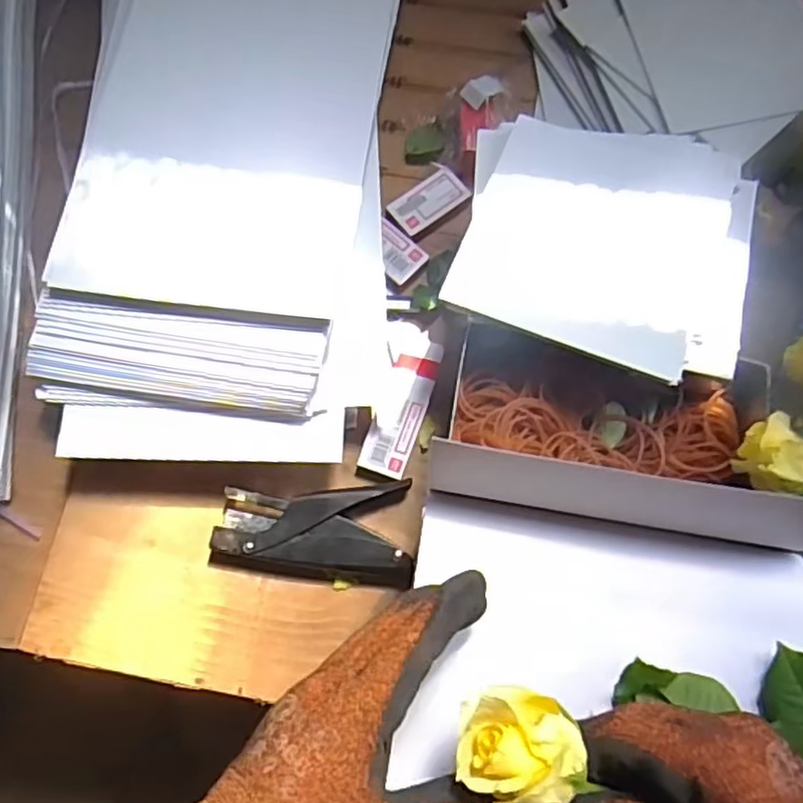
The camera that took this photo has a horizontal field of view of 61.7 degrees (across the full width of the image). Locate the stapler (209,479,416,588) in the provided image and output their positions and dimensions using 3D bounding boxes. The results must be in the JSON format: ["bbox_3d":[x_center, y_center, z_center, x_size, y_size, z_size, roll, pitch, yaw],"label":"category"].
[{"bbox_3d":[-0.066,0.096,0.499,0.146,0.028,0.071,2,77,2],"label":"stapler"}]

